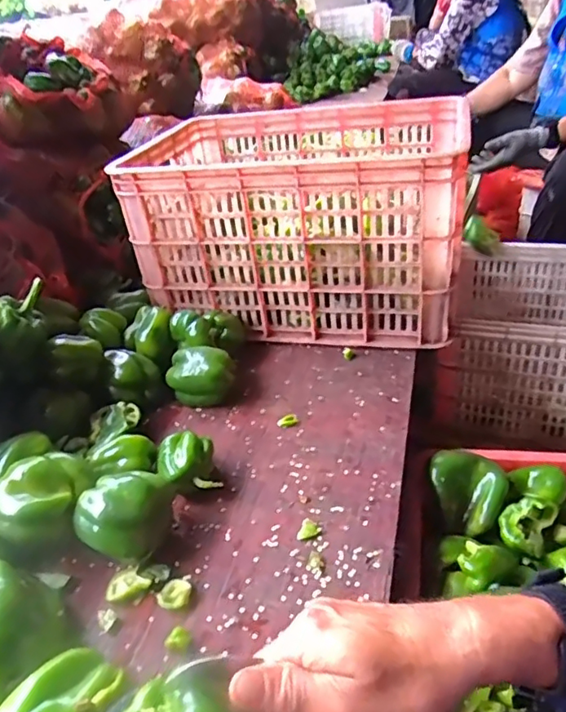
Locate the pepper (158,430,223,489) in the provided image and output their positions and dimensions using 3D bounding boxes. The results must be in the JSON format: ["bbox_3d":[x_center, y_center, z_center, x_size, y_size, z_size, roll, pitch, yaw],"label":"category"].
[{"bbox_3d":[-0.112,0.128,0.649,0.067,0.062,0.079,-14,34,-10],"label":"pepper"}]

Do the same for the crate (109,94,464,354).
[{"bbox_3d":[0.041,-0.240,0.947,0.494,0.275,0.358,4,36,17],"label":"crate"}]

